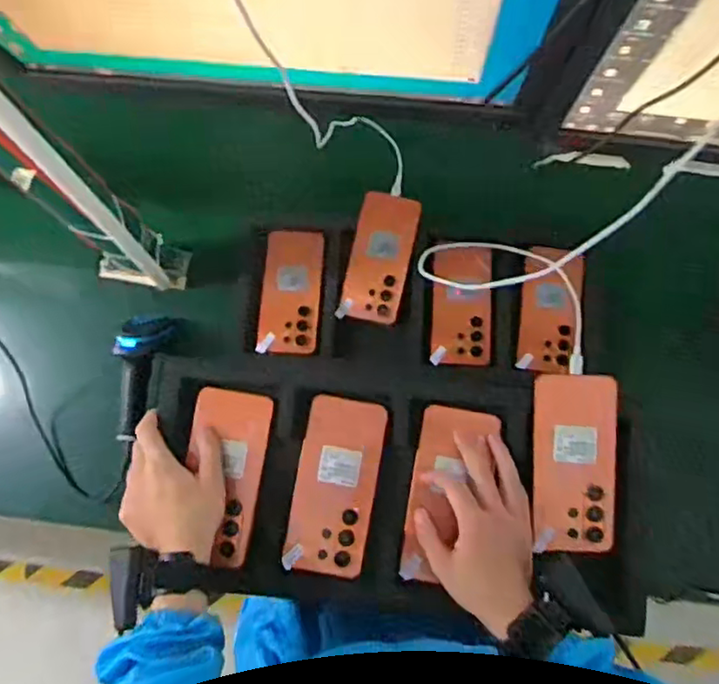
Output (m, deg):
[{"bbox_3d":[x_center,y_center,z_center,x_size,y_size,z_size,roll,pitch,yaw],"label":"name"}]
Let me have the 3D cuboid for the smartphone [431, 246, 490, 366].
[{"bbox_3d":[0.138,-0.048,0.843,0.076,0.013,0.157,4,78,2],"label":"smartphone"}]

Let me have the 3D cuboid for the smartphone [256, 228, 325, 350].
[{"bbox_3d":[-0.092,-0.069,0.867,0.081,0.010,0.172,3,78,2],"label":"smartphone"}]

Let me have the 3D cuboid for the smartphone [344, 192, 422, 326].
[{"bbox_3d":[0.029,-0.114,0.854,0.082,0.012,0.171,10,90,9],"label":"smartphone"}]

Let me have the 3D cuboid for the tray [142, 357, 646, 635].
[{"bbox_3d":[0.028,0.138,0.606,0.464,0.037,0.224,3,78,2],"label":"tray"}]

